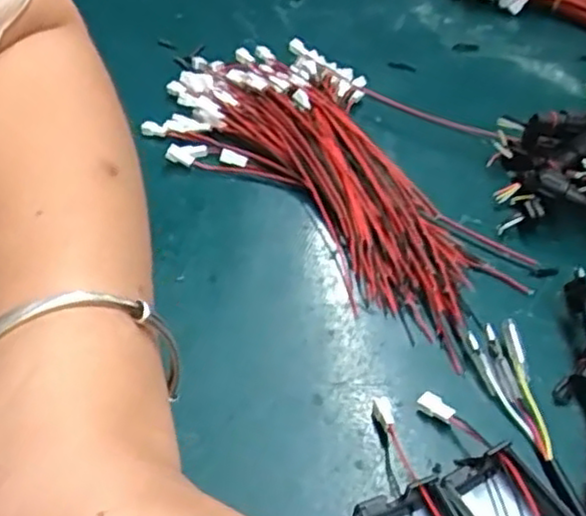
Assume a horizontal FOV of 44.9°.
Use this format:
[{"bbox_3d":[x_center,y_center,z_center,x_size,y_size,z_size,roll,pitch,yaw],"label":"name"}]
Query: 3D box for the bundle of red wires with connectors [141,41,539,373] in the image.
[{"bbox_3d":[0.021,-0.048,0.349,0.110,0.023,0.213,-33,54,-26],"label":"bundle of red wires with connectors"}]

